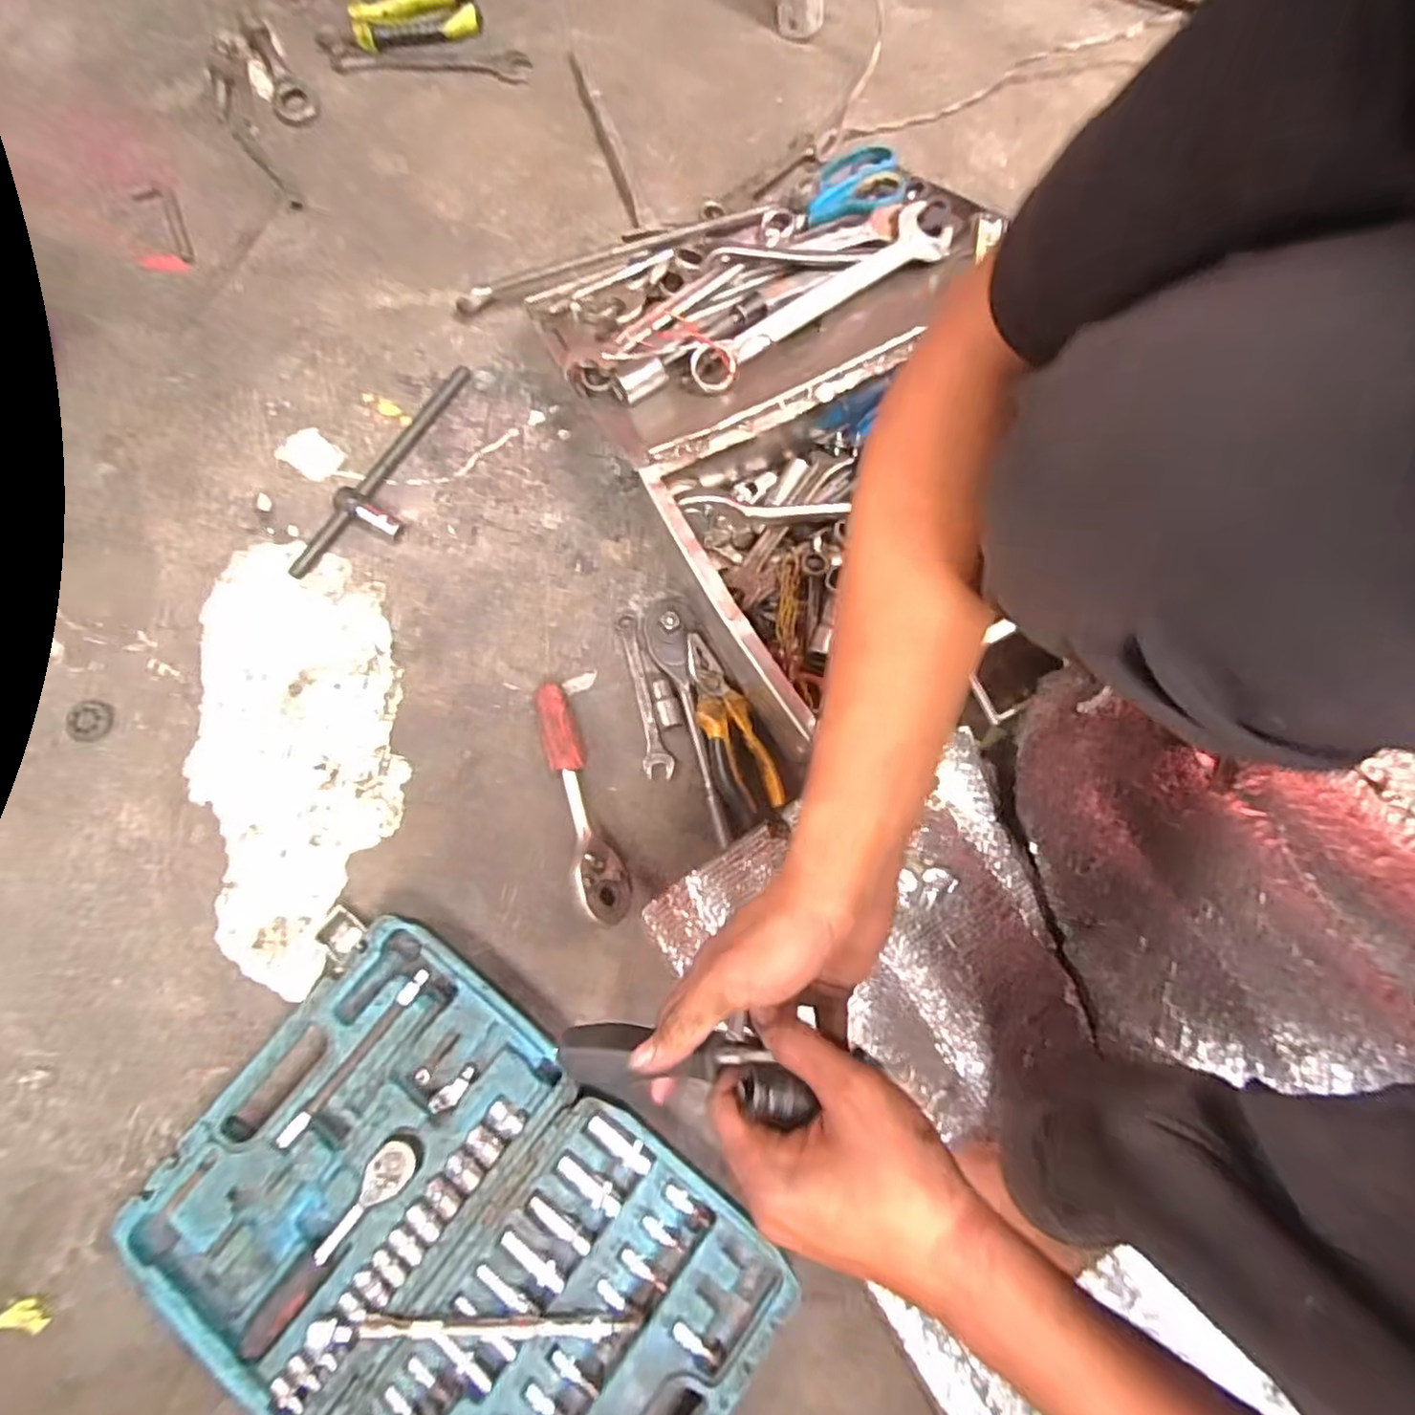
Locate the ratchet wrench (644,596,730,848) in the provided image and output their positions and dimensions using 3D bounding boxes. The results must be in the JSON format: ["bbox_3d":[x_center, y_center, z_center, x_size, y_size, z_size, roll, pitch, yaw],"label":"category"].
[{"bbox_3d":[-0.017,0.005,0.551,0.043,0.037,0.214,-11,78,-3],"label":"ratchet wrench"}]

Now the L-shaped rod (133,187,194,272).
[{"bbox_3d":[-0.558,-0.486,0.681,0.049,0.004,0.109,-20,79,-5],"label":"L-shaped rod"}]

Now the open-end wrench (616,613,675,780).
[{"bbox_3d":[-0.057,-0.011,0.567,0.024,0.011,0.147,-16,78,-4],"label":"open-end wrench"}]

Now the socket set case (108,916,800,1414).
[{"bbox_3d":[-0.172,0.377,0.469,0.391,0.042,0.284,38,80,7],"label":"socket set case"}]

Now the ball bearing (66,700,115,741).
[{"bbox_3d":[-0.519,0.011,0.561,0.038,0.004,0.033,3,78,0],"label":"ball bearing"}]

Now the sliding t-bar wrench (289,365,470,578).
[{"bbox_3d":[-0.276,-0.208,0.605,0.065,0.020,0.245,30,79,5],"label":"sliding t-bar wrench"}]

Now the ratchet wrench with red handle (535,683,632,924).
[{"bbox_3d":[-0.104,0.072,0.533,0.035,0.042,0.196,-20,79,-5],"label":"ratchet wrench with red handle"}]

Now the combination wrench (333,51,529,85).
[{"bbox_3d":[-0.302,-0.700,0.728,0.211,0.004,0.041,-1,78,-1],"label":"combination wrench"}]

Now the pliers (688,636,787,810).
[{"bbox_3d":[0.014,0.011,0.539,0.047,0.017,0.150,-23,80,-6],"label":"pliers"}]

